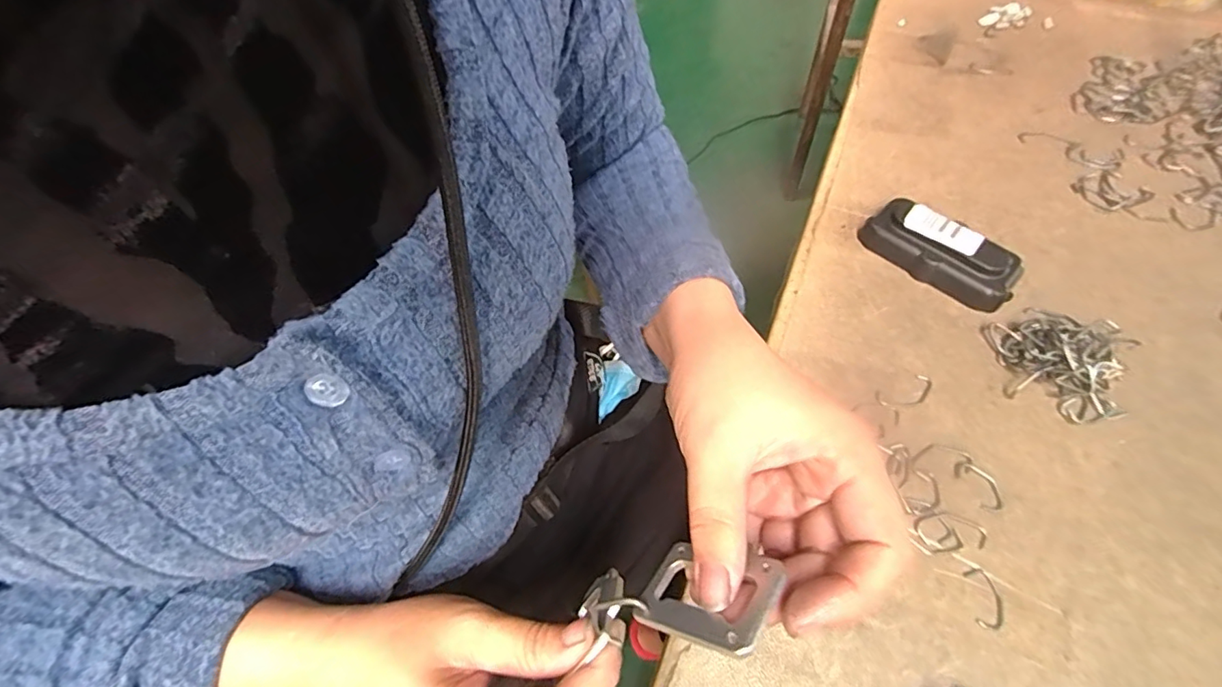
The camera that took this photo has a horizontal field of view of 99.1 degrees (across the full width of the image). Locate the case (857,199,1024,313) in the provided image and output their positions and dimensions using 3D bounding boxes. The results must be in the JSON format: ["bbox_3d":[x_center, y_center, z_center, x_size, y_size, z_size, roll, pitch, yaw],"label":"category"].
[{"bbox_3d":[0.245,-0.069,0.389,0.106,0.032,0.039,39,70,22],"label":"case"}]

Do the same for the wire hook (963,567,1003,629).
[{"bbox_3d":[0.207,0.140,0.287,0.015,0.004,0.030,1,61,5],"label":"wire hook"}]

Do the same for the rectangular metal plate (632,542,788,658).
[{"bbox_3d":[0.032,0.084,0.176,0.004,0.050,0.033,55,51,-16],"label":"rectangular metal plate"}]

